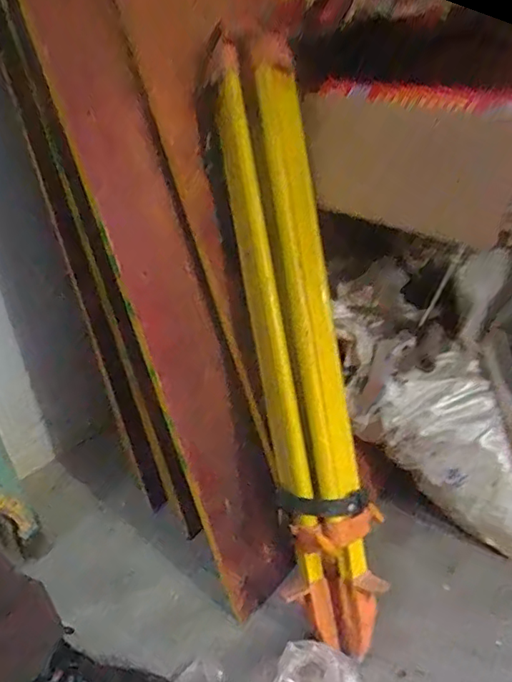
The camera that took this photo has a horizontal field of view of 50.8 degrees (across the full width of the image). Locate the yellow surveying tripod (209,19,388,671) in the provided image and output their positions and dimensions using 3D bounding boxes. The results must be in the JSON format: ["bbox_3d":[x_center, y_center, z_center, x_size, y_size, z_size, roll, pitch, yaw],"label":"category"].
[{"bbox_3d":[0.057,0.000,0.769,0.124,0.854,0.132,-9,-2,-7],"label":"yellow surveying tripod"}]

